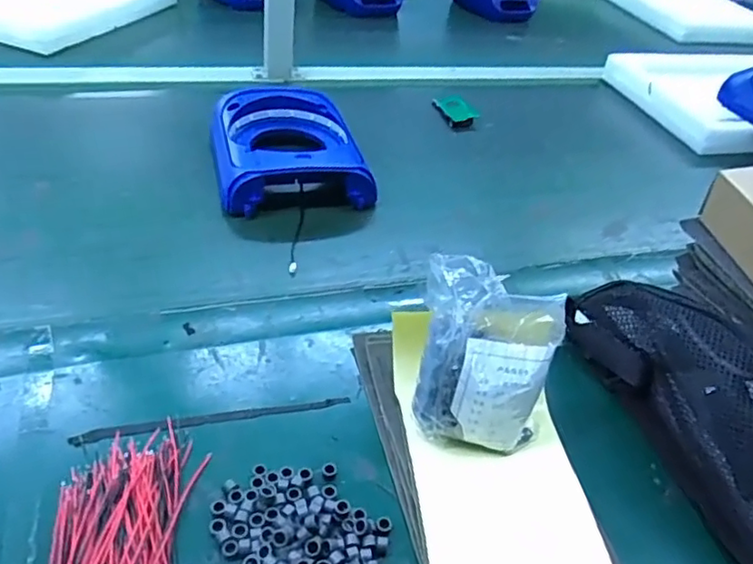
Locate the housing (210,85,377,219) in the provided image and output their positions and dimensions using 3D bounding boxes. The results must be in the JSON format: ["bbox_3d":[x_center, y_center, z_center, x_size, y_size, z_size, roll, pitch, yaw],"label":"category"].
[{"bbox_3d":[-0.113,-0.167,0.758,0.174,0.071,0.212,-7,42,-16],"label":"housing"}]

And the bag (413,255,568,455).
[{"bbox_3d":[0.073,0.064,0.443,0.098,0.139,0.063,17,41,12],"label":"bag"}]

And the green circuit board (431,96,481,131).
[{"bbox_3d":[0.122,-0.265,0.943,0.053,0.013,0.076,-14,44,-24],"label":"green circuit board"}]

